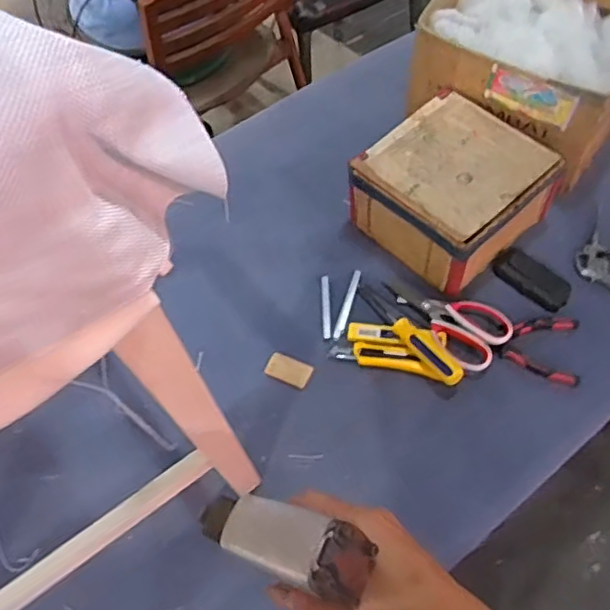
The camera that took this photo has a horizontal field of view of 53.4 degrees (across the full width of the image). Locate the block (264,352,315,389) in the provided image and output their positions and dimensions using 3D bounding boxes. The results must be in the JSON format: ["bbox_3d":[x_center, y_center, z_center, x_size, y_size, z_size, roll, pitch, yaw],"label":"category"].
[{"bbox_3d":[-0.022,0.088,0.822,0.060,0.010,0.035,19,61,14],"label":"block"}]

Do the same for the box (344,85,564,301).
[{"bbox_3d":[0.214,-0.171,0.892,0.225,0.118,0.221,-41,65,-20],"label":"box"}]

